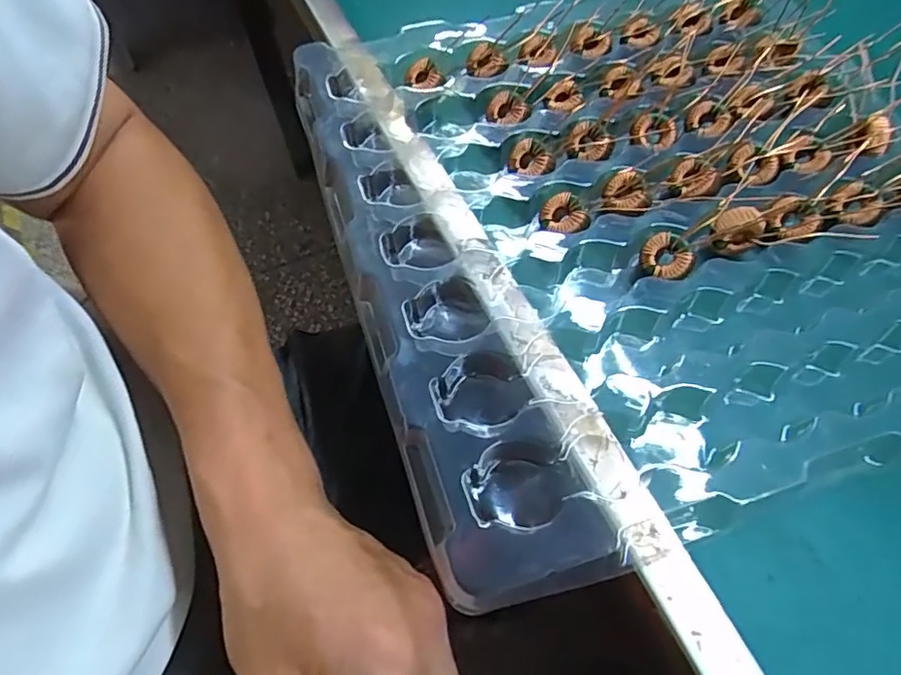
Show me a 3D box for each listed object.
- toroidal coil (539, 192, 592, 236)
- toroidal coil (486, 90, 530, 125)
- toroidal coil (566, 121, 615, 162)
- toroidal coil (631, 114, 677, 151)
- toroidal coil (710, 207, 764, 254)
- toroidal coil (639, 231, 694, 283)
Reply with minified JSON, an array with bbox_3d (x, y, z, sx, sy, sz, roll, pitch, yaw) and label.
[{"bbox_3d":[0.051,-0.055,0.260,0.017,0.010,0.024,-32,66,-15],"label":"toroidal coil"},{"bbox_3d":[0.029,-0.117,0.295,0.022,0.009,0.016,31,66,16],"label":"toroidal coil"},{"bbox_3d":[0.069,-0.097,0.282,0.021,0.007,0.023,0,62,1],"label":"toroidal coil"},{"bbox_3d":[0.102,-0.103,0.286,0.020,0.006,0.022,0,62,1],"label":"toroidal coil"},{"bbox_3d":[0.126,-0.048,0.255,0.018,0.020,0.013,-8,62,-4],"label":"toroidal coil"},{"bbox_3d":[0.093,-0.034,0.247,0.017,0.010,0.021,-16,63,-7],"label":"toroidal coil"}]

